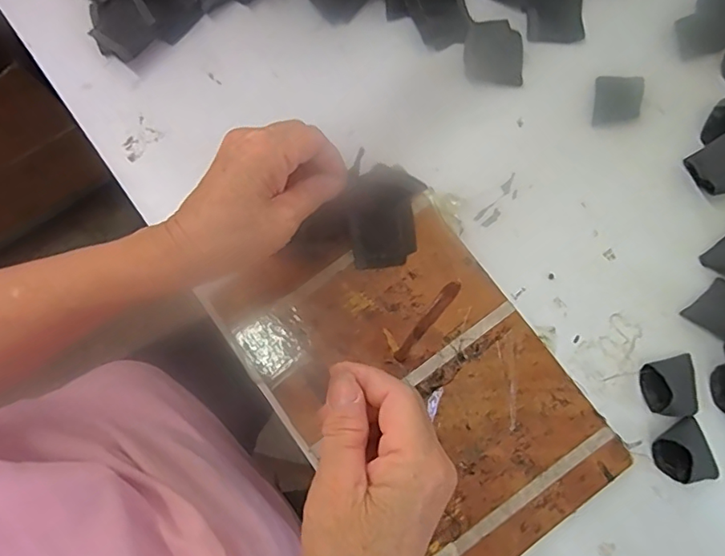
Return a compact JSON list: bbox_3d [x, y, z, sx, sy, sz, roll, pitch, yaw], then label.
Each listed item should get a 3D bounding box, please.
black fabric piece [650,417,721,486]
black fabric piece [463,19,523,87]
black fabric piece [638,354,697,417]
[{"bbox_3d":[0.225,0.123,0.363,0.039,0.019,0.041,-17,79,-2],"label":"black fabric piece"},{"bbox_3d":[0.108,-0.186,0.431,0.045,0.014,0.052,1,79,2],"label":"black fabric piece"},{"bbox_3d":[0.220,0.076,0.370,0.037,0.021,0.041,-1,79,1],"label":"black fabric piece"}]

